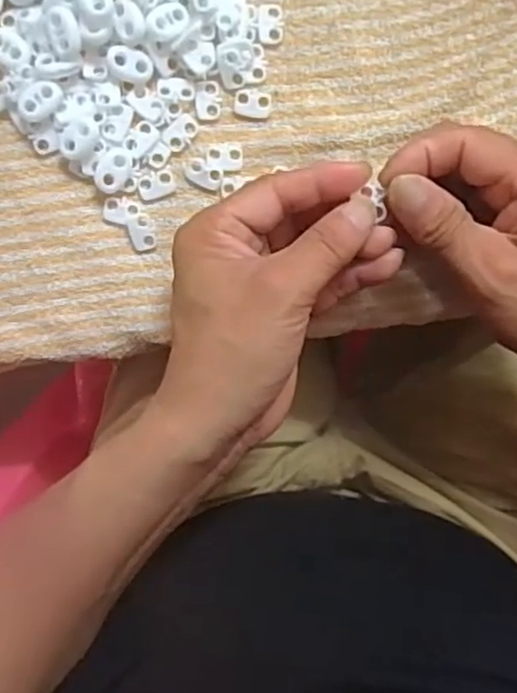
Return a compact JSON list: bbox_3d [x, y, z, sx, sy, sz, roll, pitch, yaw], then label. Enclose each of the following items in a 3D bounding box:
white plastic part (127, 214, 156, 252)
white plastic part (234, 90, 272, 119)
[{"bbox_3d":[-0.059,-0.057,0.340,0.012,0.004,0.018,-14,99,-2],"label":"white plastic part"},{"bbox_3d":[-0.003,-0.121,0.335,0.018,0.004,0.013,1,99,-5],"label":"white plastic part"}]

